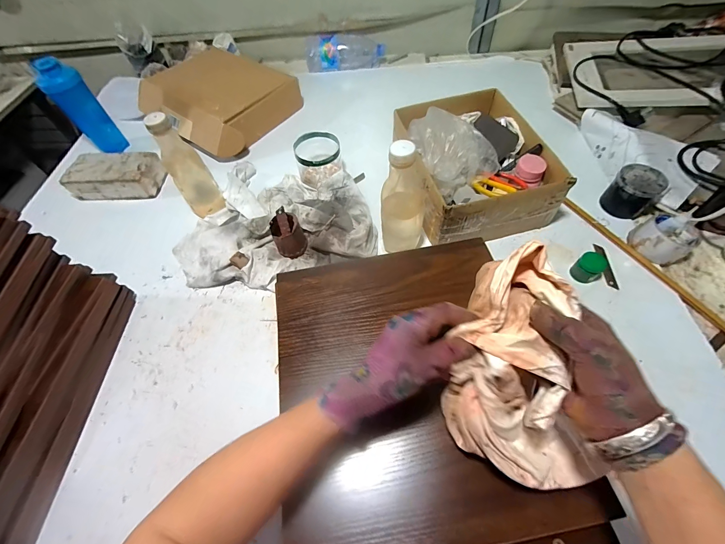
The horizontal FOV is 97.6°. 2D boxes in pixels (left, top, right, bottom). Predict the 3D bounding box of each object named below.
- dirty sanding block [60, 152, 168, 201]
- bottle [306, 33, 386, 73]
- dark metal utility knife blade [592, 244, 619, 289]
[{"bbox_3d":[-0.607,-0.236,0.780,0.216,0.064,0.102,-4,57,2],"label":"dirty sanding block"},{"bbox_3d":[-0.054,-0.707,1.030,0.254,0.105,0.072,-10,57,-2],"label":"bottle"},{"bbox_3d":[0.461,-0.013,0.600,0.019,0.007,0.100,5,56,5],"label":"dark metal utility knife blade"}]

